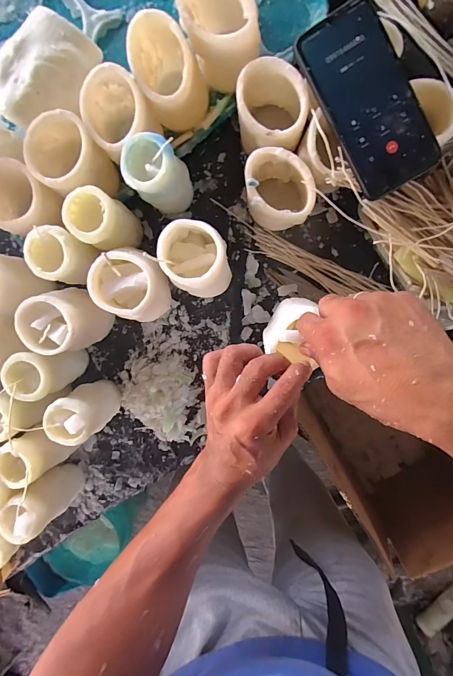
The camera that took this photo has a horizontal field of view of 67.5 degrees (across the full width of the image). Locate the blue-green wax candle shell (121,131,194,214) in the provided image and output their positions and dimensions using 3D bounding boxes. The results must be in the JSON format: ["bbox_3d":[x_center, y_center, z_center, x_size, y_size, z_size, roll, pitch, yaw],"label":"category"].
[{"bbox_3d":[-0.070,-0.171,0.362,0.054,0.098,0.054,0,99,2],"label":"blue-green wax candle shell"}]

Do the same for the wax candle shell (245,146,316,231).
[{"bbox_3d":[0.056,-0.157,0.372,0.066,0.083,0.074,-16,98,5],"label":"wax candle shell"}]

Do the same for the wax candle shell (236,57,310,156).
[{"bbox_3d":[0.046,-0.230,0.356,0.074,0.080,0.066,22,99,-1],"label":"wax candle shell"}]

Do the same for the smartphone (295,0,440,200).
[{"bbox_3d":[0.129,-0.214,0.309,0.073,0.015,0.156,-28,97,6],"label":"smartphone"}]

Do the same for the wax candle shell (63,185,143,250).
[{"bbox_3d":[-0.129,-0.125,0.368,0.053,0.089,0.050,0,99,2],"label":"wax candle shell"}]

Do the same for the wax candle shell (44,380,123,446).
[{"bbox_3d":[-0.165,0.084,0.408,0.053,0.102,0.049,6,99,2],"label":"wax candle shell"}]

